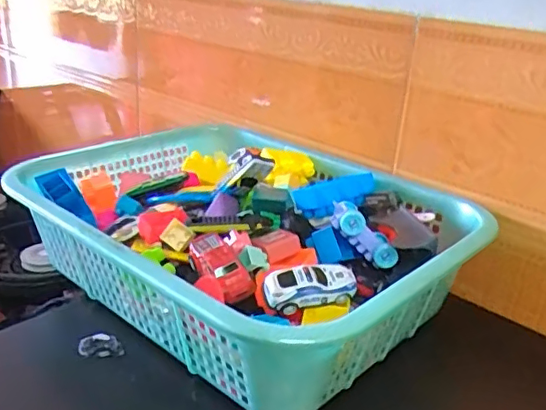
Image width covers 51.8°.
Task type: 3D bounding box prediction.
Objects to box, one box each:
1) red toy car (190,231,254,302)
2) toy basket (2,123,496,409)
[{"bbox_3d":[-0.040,0.042,0.416,0.034,0.020,0.070,-12,41,-30],"label":"red toy car"},{"bbox_3d":[-0.028,0.028,0.519,0.378,0.113,0.294,22,30,34],"label":"toy basket"}]

